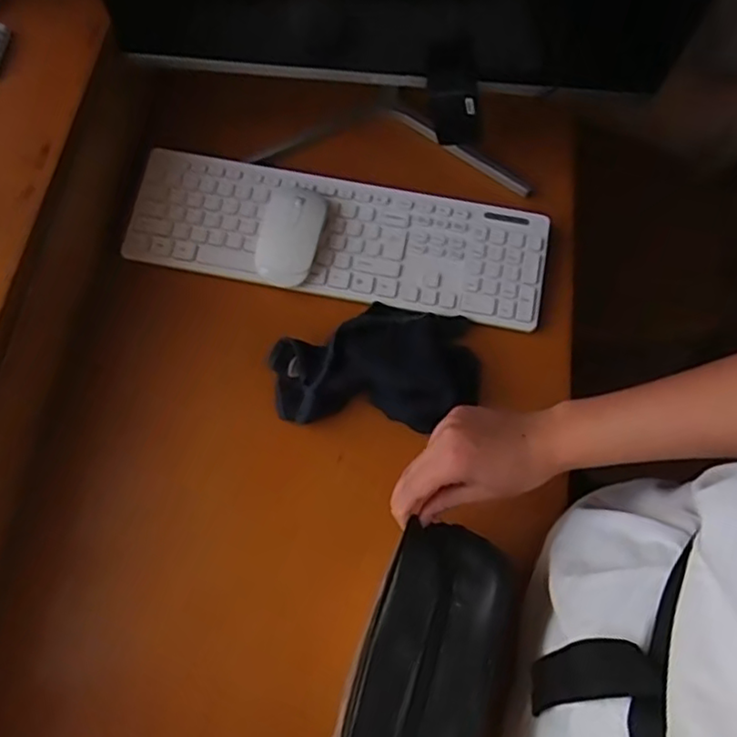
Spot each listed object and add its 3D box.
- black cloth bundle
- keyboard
[{"bbox_3d":[0.009,-0.010,0.620,0.194,0.029,0.125,2,69,-2],"label":"black cloth bundle"},{"bbox_3d":[-0.031,-0.141,0.678,0.433,0.022,0.133,10,69,1],"label":"keyboard"}]

